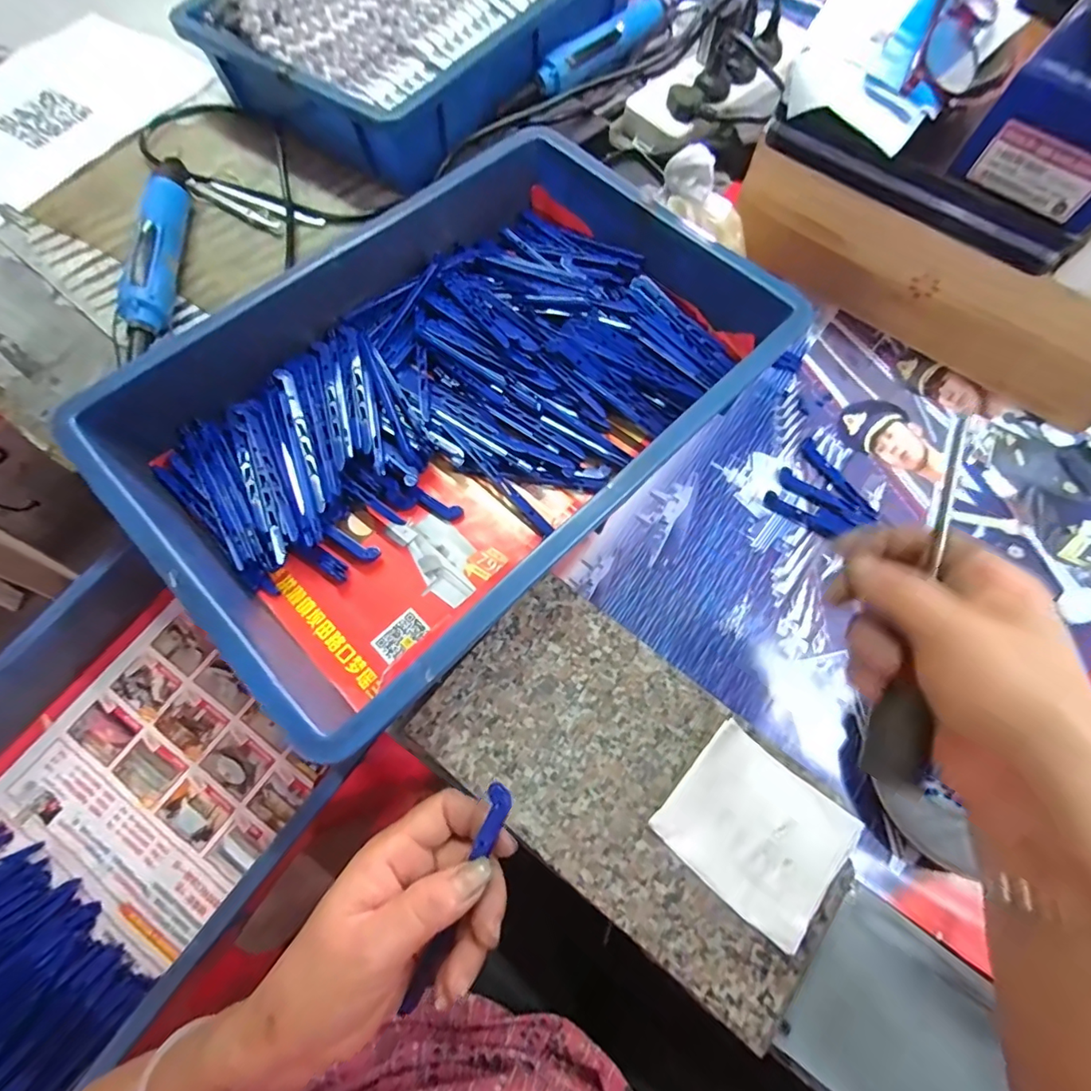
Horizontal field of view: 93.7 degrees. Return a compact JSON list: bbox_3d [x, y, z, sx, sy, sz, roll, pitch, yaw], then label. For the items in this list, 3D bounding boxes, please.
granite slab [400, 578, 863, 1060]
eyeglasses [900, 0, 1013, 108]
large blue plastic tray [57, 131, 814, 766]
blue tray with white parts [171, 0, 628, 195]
[{"bbox_3d":[0.052,0.137,0.302,0.239,0.024,0.129,37,73,12],"label":"granite slab"},{"bbox_3d":[0.272,-0.324,0.326,0.056,0.029,0.116,25,71,8],"label":"eyeglasses"},{"bbox_3d":[-0.056,-0.111,0.366,0.285,0.072,0.425,43,75,14],"label":"large blue plastic tray"},{"bbox_3d":[-0.104,-0.565,0.534,0.268,0.130,0.432,37,72,13],"label":"blue tray with white parts"}]

